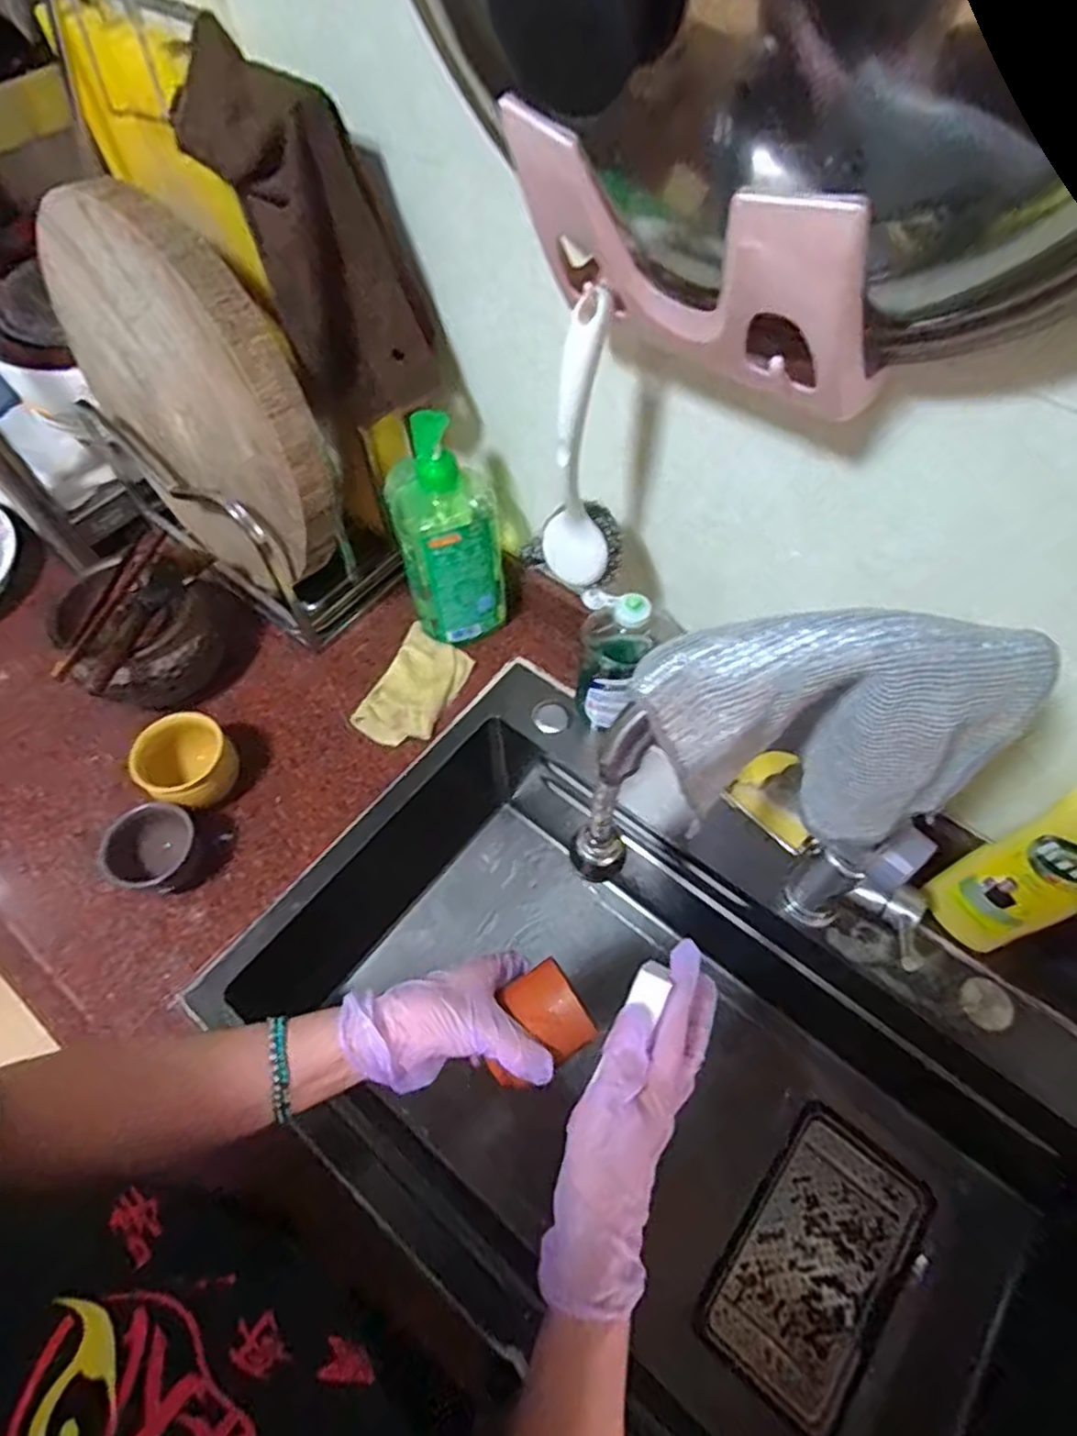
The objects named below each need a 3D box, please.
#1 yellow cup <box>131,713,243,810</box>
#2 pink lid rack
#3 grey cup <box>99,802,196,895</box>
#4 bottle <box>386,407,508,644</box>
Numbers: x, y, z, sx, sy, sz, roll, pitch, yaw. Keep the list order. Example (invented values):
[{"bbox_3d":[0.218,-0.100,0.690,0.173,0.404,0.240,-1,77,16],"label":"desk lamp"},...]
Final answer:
[{"bbox_3d":[-0.324,0.046,0.655,0.075,0.067,0.078,0,60,0],"label":"yellow cup"},{"bbox_3d":[0.075,-0.213,0.334,0.176,0.114,0.075,36,67,19],"label":"pink lid rack"},{"bbox_3d":[-0.337,0.119,0.621,0.073,0.055,0.074,0,60,0],"label":"grey cup"},{"bbox_3d":[-0.085,-0.170,0.667,0.094,0.257,0.074,-9,61,-5],"label":"bottle"}]

